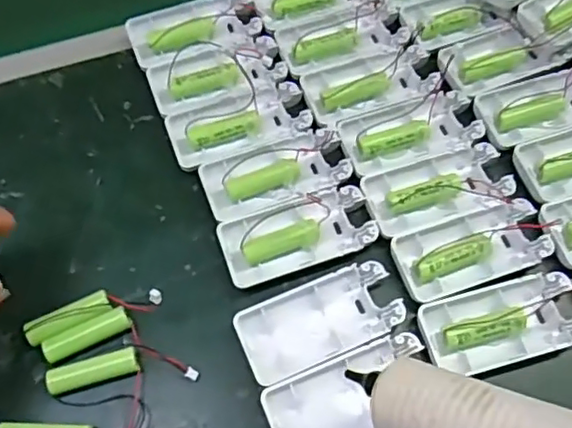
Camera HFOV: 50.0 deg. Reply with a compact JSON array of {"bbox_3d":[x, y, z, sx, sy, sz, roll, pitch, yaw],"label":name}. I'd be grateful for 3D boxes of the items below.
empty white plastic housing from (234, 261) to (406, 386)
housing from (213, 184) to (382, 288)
[{"bbox_3d":[0.020,0.063,0.361,0.093,0.014,0.045,-22,67,-9],"label":"empty white plastic housing"},{"bbox_3d":[0.007,0.012,0.379,0.093,0.012,0.043,-19,66,-8],"label":"housing"}]

